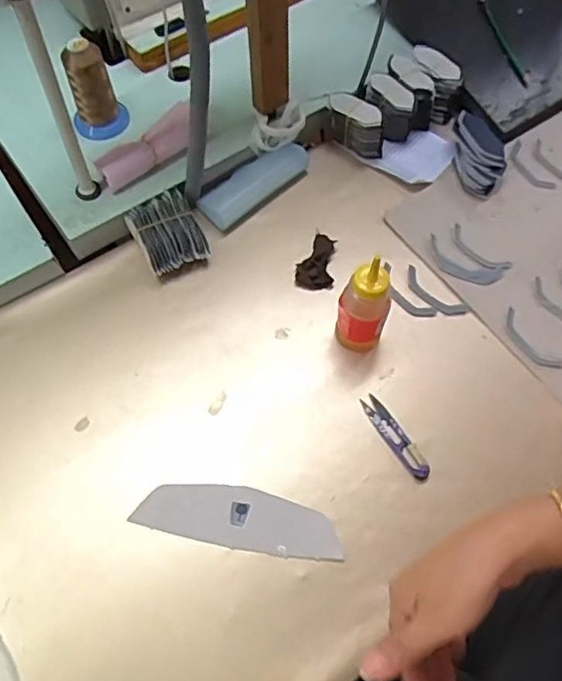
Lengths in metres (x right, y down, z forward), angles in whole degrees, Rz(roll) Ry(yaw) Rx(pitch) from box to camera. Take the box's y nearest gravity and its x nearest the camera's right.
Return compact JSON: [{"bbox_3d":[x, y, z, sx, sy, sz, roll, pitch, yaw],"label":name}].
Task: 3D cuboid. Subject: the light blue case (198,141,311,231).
[{"bbox_3d":[-0.033,-0.201,0.741,0.151,0.023,0.055,-39,71,-18],"label":"light blue case"}]

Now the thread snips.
[{"bbox_3d":[0.119,0.097,0.607,0.022,0.012,0.099,-31,69,-15],"label":"thread snips"}]

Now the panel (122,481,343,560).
[{"bbox_3d":[-0.041,0.172,0.571,0.196,0.005,0.055,10,65,3],"label":"panel"}]

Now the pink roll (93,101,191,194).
[{"bbox_3d":[-0.159,-0.240,0.724,0.142,0.031,0.061,-39,72,-18],"label":"pink roll"}]

